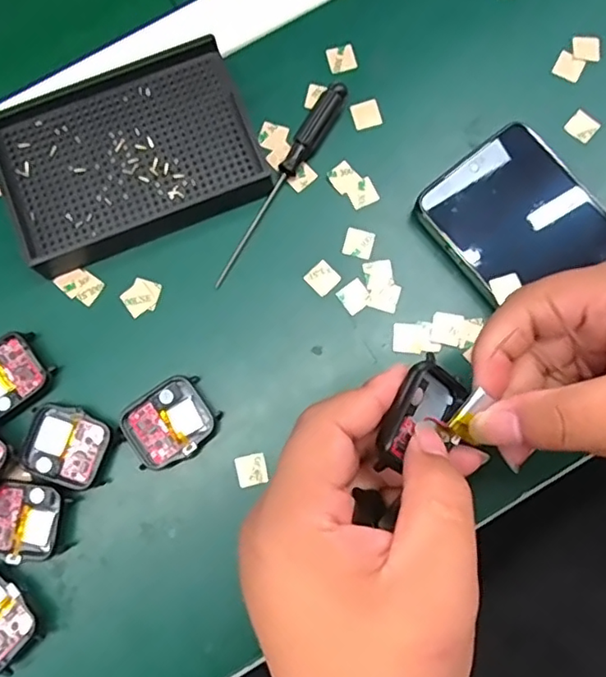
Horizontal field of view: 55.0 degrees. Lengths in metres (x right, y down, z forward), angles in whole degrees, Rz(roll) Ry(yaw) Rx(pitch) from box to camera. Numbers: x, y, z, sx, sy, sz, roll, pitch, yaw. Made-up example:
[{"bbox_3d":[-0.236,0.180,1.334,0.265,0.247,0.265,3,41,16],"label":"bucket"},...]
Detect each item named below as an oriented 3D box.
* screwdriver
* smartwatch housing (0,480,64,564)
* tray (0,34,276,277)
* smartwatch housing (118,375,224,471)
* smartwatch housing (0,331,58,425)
[{"bbox_3d":[-0.013,-0.086,0.322,0.012,0.013,0.129,31,82,6],"label":"screwdriver"},{"bbox_3d":[-0.143,0.092,0.294,0.039,0.006,0.036,13,81,3],"label":"smartwatch housing"},{"bbox_3d":[-0.097,-0.105,0.324,0.135,0.023,0.095,-22,80,-3],"label":"tray"},{"bbox_3d":[-0.069,0.044,0.304,0.046,0.010,0.039,-34,81,-5],"label":"smartwatch housing"},{"bbox_3d":[-0.157,0.020,0.309,0.043,0.012,0.040,-40,82,-6],"label":"smartwatch housing"}]

